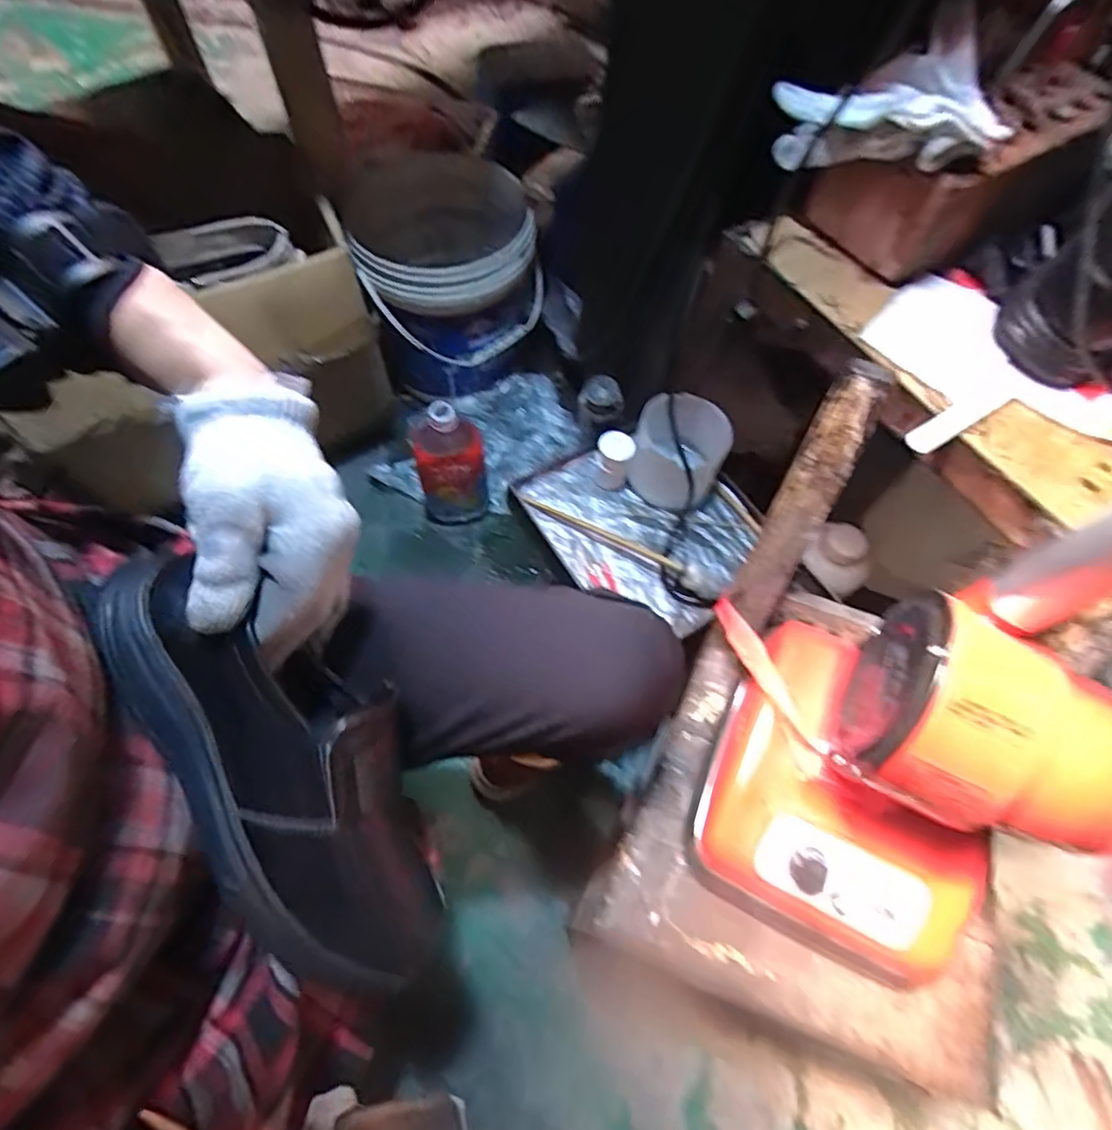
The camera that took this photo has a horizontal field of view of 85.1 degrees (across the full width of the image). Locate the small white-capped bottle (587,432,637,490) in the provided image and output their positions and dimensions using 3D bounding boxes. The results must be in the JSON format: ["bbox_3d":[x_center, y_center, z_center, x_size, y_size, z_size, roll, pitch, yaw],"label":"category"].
[{"bbox_3d":[0.058,-0.108,0.629,0.039,0.056,0.038,14,64,4],"label":"small white-capped bottle"}]

